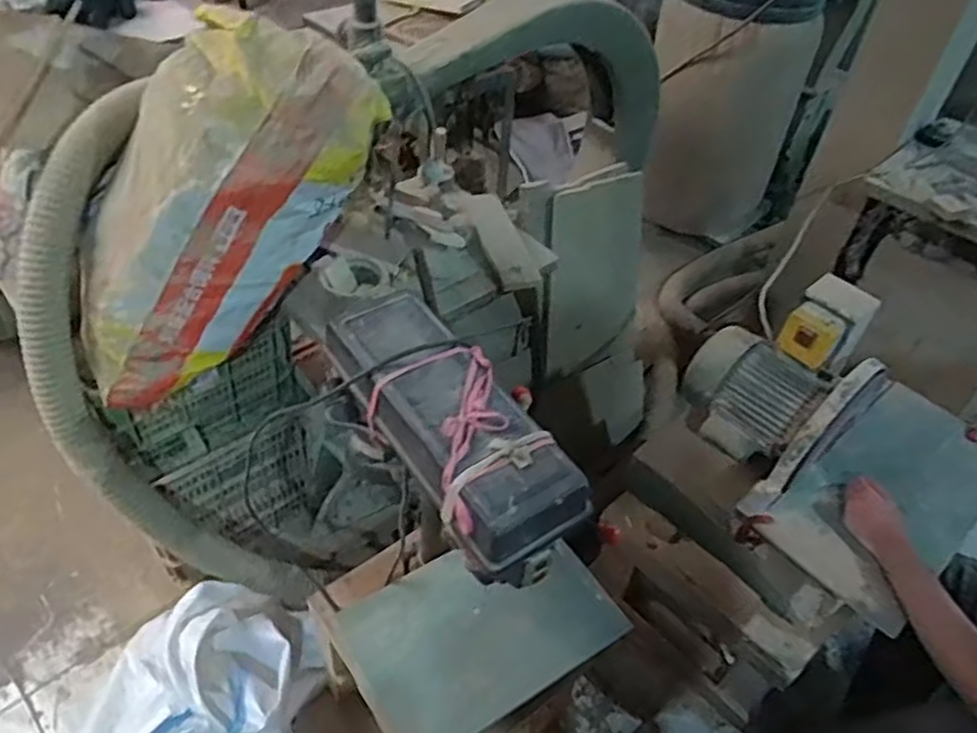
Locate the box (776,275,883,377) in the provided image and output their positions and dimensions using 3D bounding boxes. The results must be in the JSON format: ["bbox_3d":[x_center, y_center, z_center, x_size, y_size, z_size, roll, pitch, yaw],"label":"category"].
[{"bbox_3d":[0.593,-0.067,1.270,0.122,0.133,0.098,31,50,23],"label":"box"}]

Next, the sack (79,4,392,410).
[{"bbox_3d":[-0.426,-0.225,1.153,0.282,0.666,0.239,18,31,-45],"label":"sack"}]

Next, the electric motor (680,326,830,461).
[{"bbox_3d":[0.475,0.047,1.323,0.151,0.149,0.210,-25,53,-28],"label":"electric motor"}]

